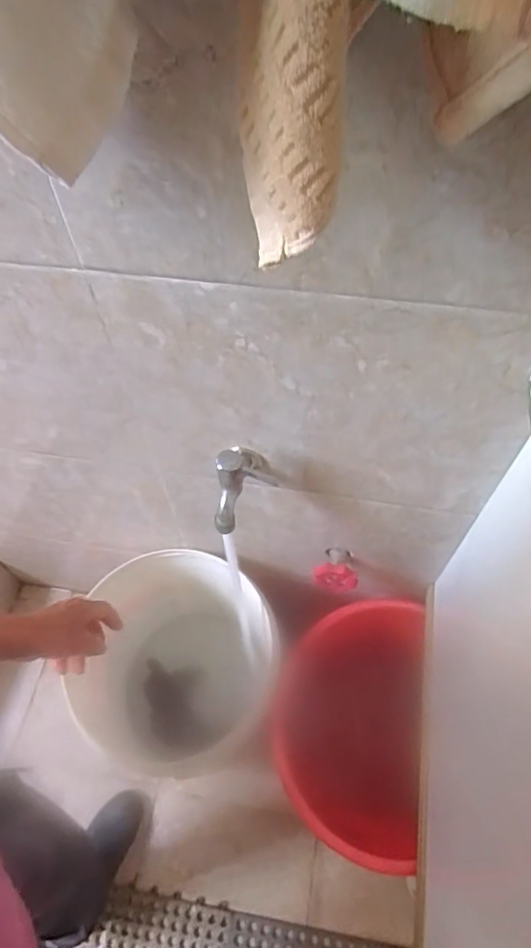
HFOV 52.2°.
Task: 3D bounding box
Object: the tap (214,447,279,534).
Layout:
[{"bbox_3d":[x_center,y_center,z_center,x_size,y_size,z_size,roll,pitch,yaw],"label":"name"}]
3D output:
[{"bbox_3d":[-0.026,0.011,0.583,0.039,0.099,0.091,23,61,15],"label":"tap"}]

